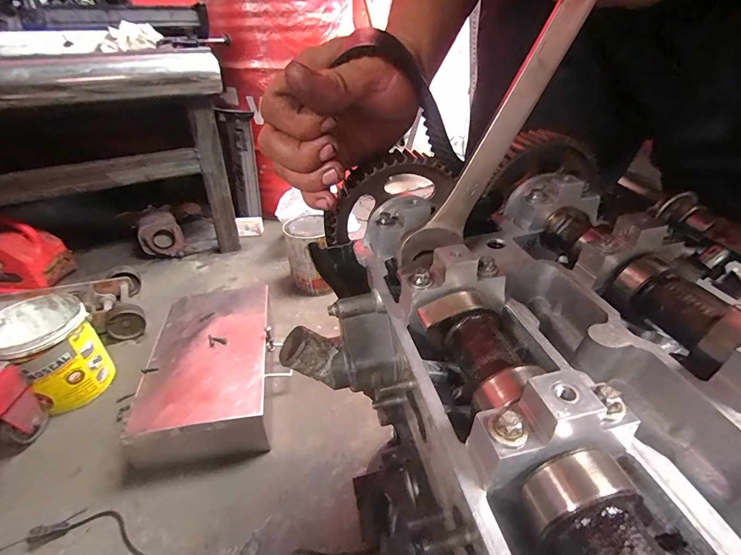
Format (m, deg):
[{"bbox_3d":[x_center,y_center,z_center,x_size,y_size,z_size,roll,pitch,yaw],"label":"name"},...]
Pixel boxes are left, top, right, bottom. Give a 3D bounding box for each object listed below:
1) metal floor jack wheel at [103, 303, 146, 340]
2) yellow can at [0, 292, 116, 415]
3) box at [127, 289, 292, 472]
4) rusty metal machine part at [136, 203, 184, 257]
[{"bbox_3d":[-0.647,0.117,0.990,0.089,0.095,0.030,-31,32,-35],"label":"metal floor jack wheel"},{"bbox_3d":[-0.688,0.167,0.819,0.165,0.196,0.158,1,34,-1],"label":"yellow can"},{"bbox_3d":[-0.341,0.197,0.838,0.255,0.136,0.402,-7,34,-8],"label":"box"},{"bbox_3d":[-0.729,-0.152,1.300,0.134,0.175,0.070,-16,37,-21],"label":"rusty metal machine part"}]

